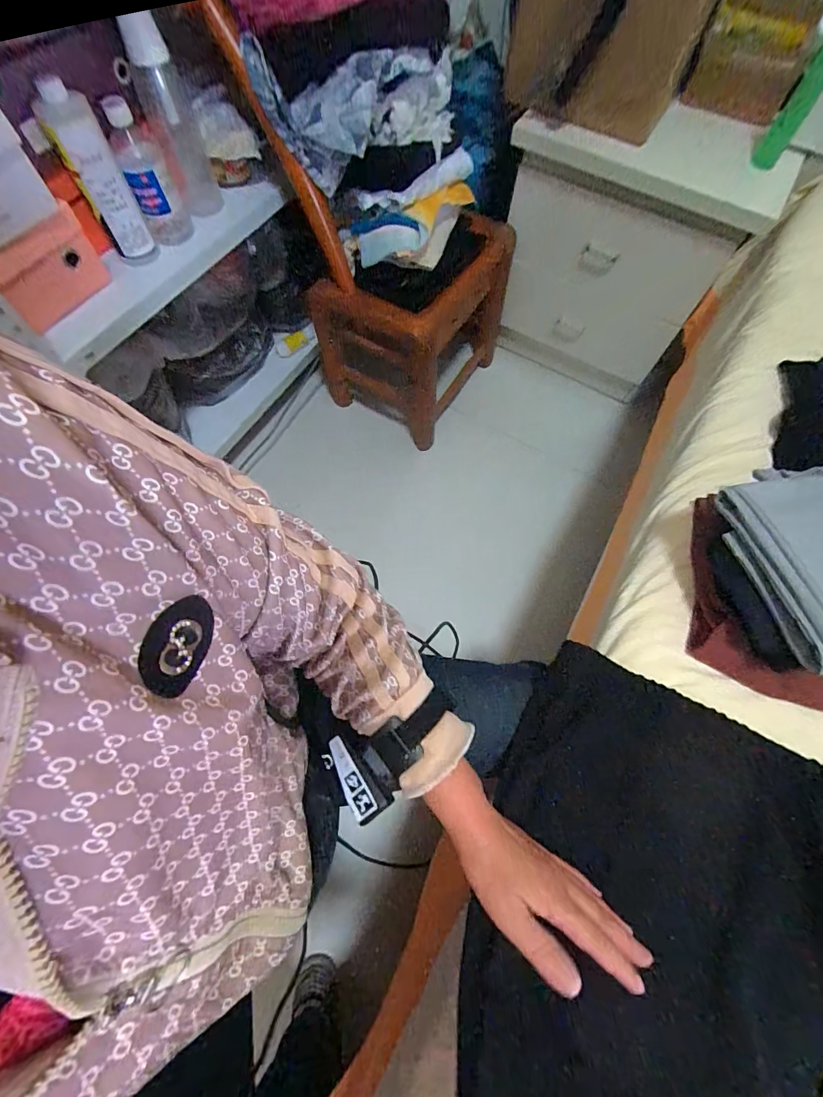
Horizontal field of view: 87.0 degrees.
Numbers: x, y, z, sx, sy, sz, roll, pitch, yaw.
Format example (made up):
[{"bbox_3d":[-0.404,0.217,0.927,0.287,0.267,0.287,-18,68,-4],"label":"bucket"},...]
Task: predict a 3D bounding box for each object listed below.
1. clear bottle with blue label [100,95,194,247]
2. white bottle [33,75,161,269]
[{"bbox_3d":[-0.371,-0.520,0.621,0.060,0.173,0.063,-23,71,-10],"label":"clear bottle with blue label"},{"bbox_3d":[-0.410,-0.480,0.581,0.061,0.205,0.054,-28,72,-12],"label":"white bottle"}]

